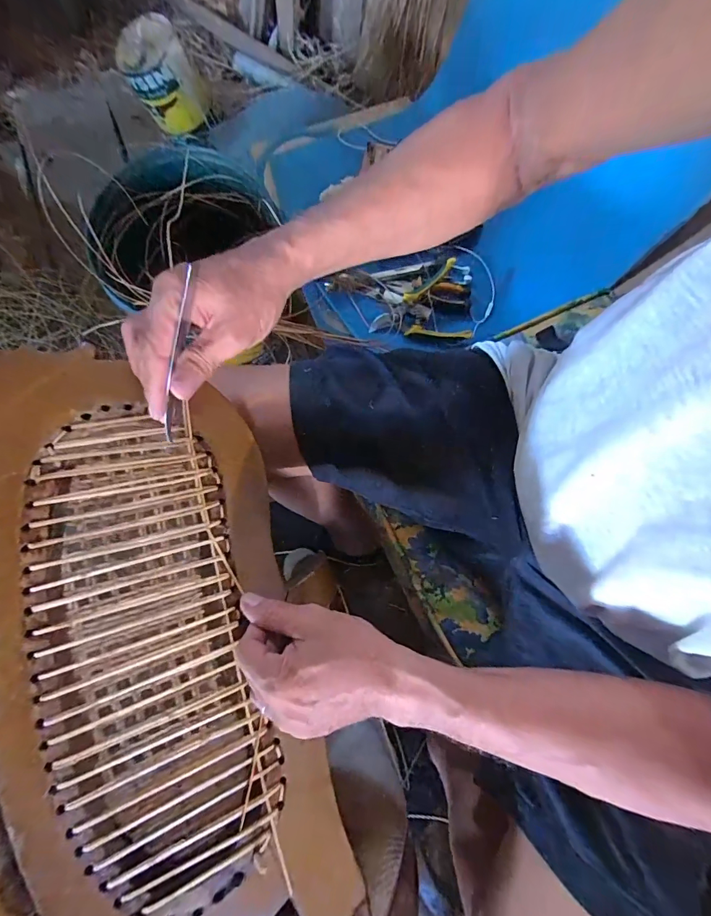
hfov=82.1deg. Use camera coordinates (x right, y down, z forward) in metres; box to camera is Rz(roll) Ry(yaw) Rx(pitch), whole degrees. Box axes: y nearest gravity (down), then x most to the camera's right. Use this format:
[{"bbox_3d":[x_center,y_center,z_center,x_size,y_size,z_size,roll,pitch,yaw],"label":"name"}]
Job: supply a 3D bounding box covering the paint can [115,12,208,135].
[{"bbox_3d":[-0.471,-0.928,1.006,0.165,0.163,0.202,-20,79,-4],"label":"paint can"}]

